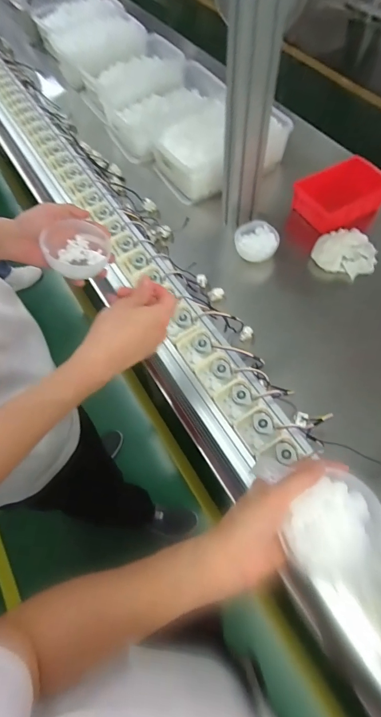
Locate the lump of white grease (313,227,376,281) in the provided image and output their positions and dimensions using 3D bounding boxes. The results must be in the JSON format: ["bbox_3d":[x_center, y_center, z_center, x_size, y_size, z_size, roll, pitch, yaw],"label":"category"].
[{"bbox_3d":[0.353,-0.247,0.803,0.137,0.035,0.138,26,66,16],"label":"lump of white grease"}]

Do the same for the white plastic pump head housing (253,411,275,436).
[{"bbox_3d":[0.101,0.090,0.495,0.024,0.012,0.036,-25,64,-10],"label":"white plastic pump head housing"}]

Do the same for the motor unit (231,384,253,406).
[{"bbox_3d":[0.074,0.053,0.518,0.024,0.014,0.036,-27,64,-11],"label":"motor unit"}]

